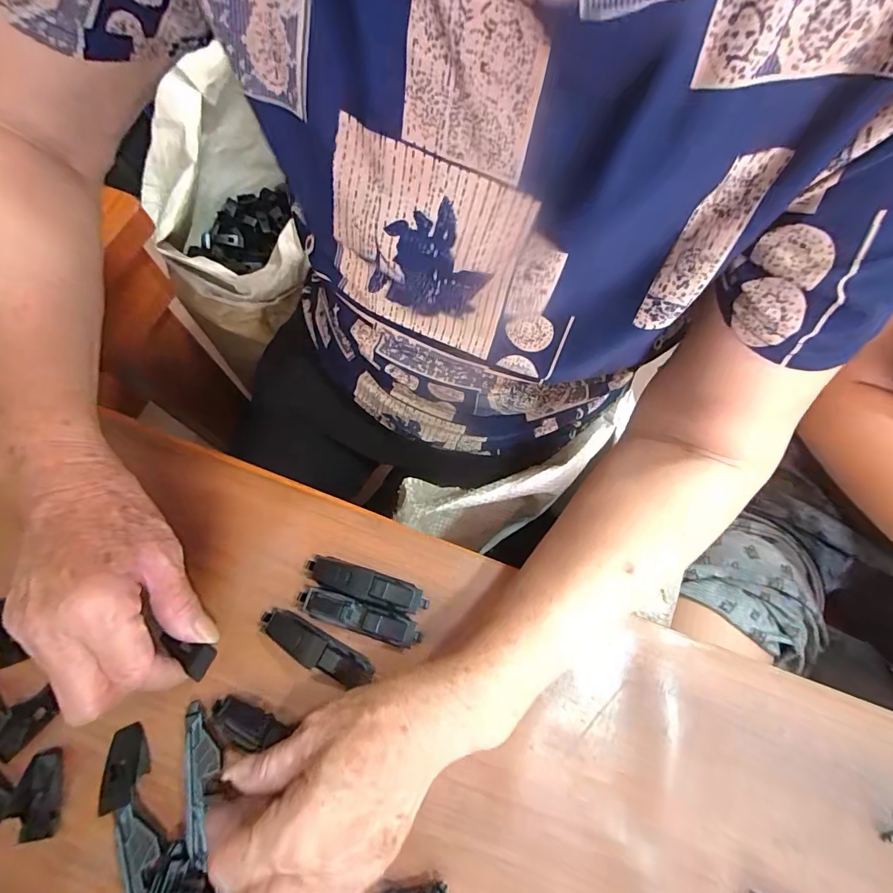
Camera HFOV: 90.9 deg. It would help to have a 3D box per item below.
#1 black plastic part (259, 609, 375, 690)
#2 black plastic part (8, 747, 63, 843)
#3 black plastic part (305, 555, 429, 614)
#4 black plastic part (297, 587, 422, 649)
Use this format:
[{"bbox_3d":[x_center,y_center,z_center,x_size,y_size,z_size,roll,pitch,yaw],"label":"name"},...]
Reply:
[{"bbox_3d":[-0.082,0.124,0.273,0.077,0.025,0.021,22,69,7],"label":"black plastic part"},{"bbox_3d":[-0.229,0.196,0.246,0.023,0.006,0.041,-15,69,-8],"label":"black plastic part"},{"bbox_3d":[-0.054,0.090,0.289,0.082,0.023,0.018,16,68,4],"label":"black plastic part"},{"bbox_3d":[-0.057,0.109,0.283,0.083,0.019,0.018,16,68,4],"label":"black plastic part"}]

